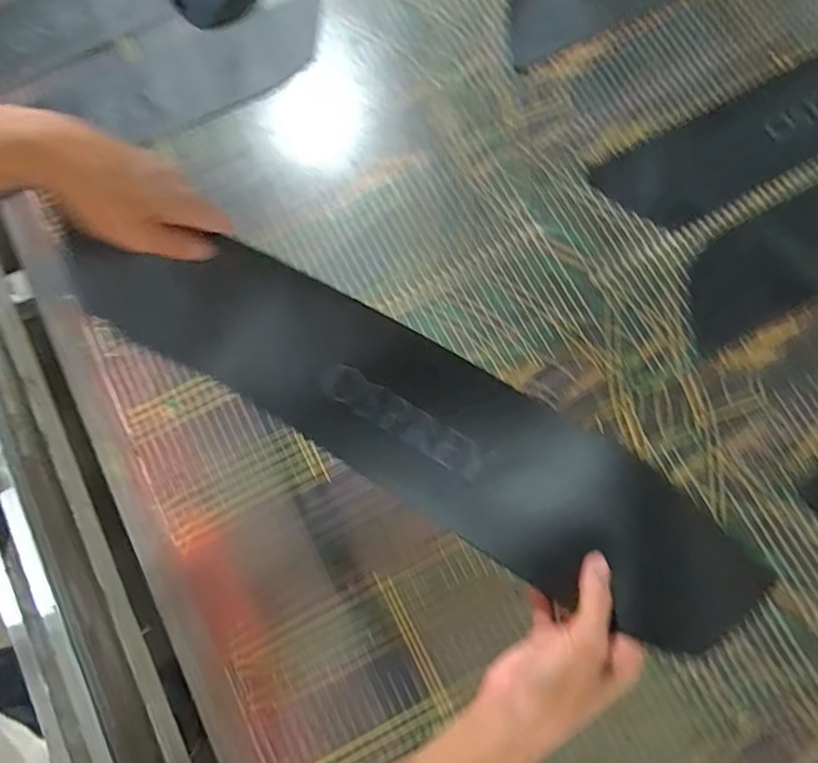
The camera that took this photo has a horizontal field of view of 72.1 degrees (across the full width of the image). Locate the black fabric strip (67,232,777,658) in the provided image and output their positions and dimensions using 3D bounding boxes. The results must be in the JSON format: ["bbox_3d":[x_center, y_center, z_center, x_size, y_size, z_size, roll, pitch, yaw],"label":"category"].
[{"bbox_3d":[-0.007,0.020,0.436,0.503,0.060,0.126,28,79,7],"label":"black fabric strip"}]

